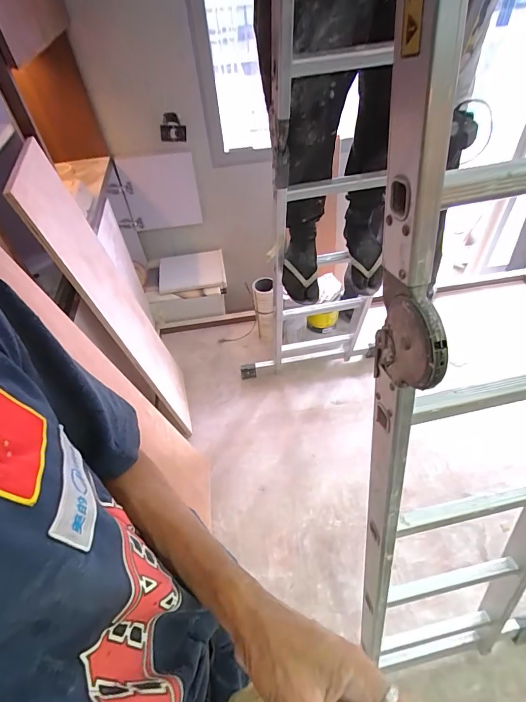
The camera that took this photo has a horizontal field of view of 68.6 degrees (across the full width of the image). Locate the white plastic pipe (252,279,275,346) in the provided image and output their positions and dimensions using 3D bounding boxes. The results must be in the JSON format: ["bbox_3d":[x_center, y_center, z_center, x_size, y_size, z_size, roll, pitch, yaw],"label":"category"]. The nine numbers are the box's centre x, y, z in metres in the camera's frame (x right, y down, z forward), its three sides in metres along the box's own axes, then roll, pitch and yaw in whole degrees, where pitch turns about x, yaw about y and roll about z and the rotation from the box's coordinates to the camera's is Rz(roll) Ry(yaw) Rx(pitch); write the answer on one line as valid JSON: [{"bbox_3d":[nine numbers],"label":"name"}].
[{"bbox_3d":[0.011,-0.213,1.936,0.107,0.302,0.113,-2,48,4],"label":"white plastic pipe"}]

